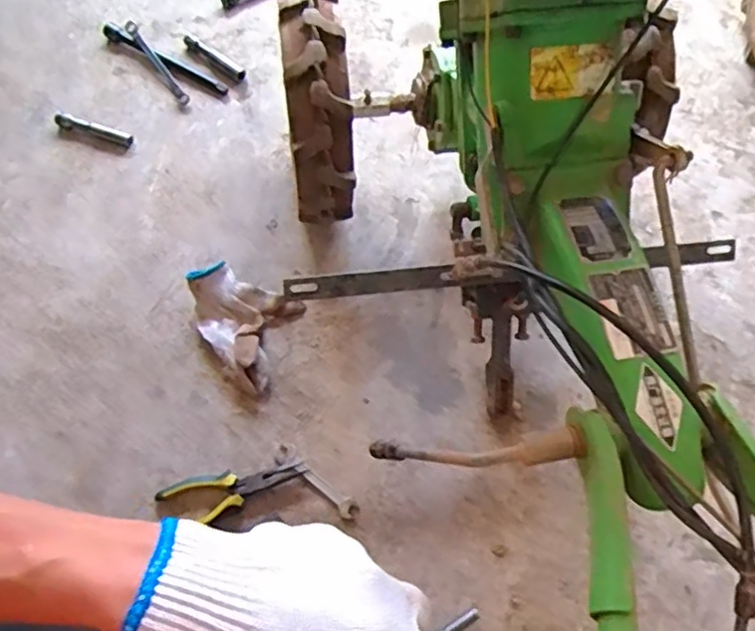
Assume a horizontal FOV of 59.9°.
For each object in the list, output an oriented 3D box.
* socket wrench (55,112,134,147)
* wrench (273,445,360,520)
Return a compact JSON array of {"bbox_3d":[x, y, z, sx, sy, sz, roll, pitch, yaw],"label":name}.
[{"bbox_3d":[-0.489,-0.320,1.130,0.130,0.021,0.024,17,66,-5],"label":"socket wrench"},{"bbox_3d":[-0.081,0.222,0.876,0.130,0.013,0.029,36,69,13],"label":"wrench"}]

